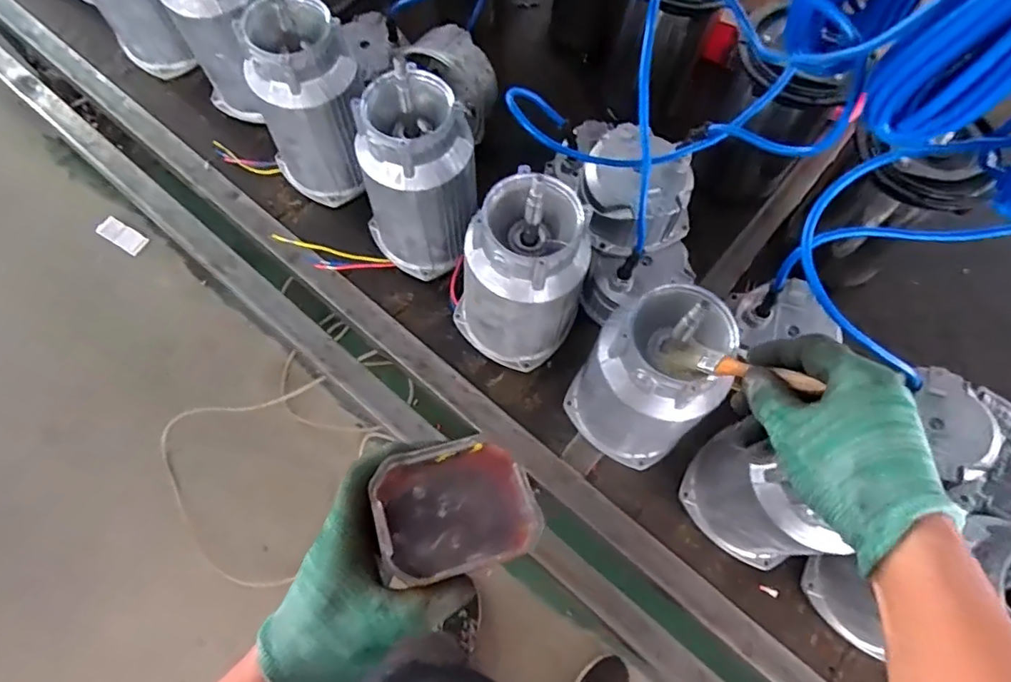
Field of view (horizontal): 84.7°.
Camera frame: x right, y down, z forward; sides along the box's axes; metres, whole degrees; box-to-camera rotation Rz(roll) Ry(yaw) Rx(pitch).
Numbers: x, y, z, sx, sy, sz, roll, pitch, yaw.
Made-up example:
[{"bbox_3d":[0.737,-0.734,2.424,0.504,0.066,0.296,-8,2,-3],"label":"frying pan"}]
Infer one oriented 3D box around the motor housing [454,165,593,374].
[{"bbox_3d":[0.018,-0.062,0.562,0.107,0.238,0.107,1,69,-2],"label":"motor housing"}]

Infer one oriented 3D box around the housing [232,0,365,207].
[{"bbox_3d":[-0.227,-0.268,0.646,0.124,0.219,0.105,-23,72,-10],"label":"housing"}]

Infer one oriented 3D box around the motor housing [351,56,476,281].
[{"bbox_3d":[-0.095,-0.172,0.609,0.100,0.224,0.104,1,69,-2],"label":"motor housing"}]

